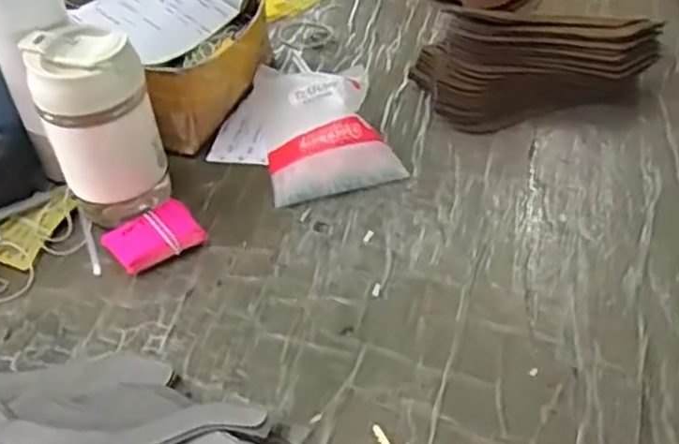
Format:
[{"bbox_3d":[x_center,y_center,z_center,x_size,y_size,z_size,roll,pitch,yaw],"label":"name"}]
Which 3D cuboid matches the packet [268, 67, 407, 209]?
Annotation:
[{"bbox_3d":[-0.015,-0.091,0.678,0.119,0.048,0.148,-13,44,-9],"label":"packet"}]

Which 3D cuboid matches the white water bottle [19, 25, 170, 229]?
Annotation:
[{"bbox_3d":[-0.190,-0.074,0.594,0.084,0.156,0.069,-20,45,-15],"label":"white water bottle"}]

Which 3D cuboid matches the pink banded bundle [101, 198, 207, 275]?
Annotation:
[{"bbox_3d":[-0.151,0.012,0.596,0.072,0.024,0.052,-27,47,-22],"label":"pink banded bundle"}]

